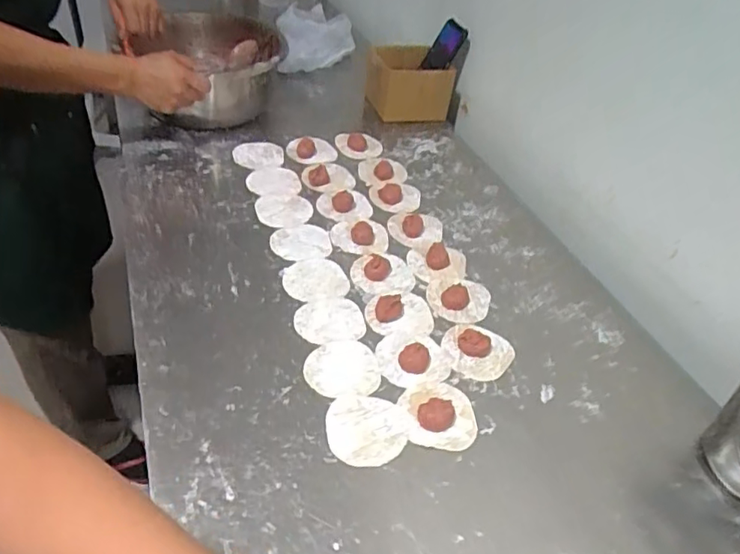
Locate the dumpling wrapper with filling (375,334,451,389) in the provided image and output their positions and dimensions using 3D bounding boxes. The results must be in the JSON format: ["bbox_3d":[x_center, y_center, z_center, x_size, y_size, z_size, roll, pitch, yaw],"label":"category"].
[{"bbox_3d":[0.051,0.088,0.650,0.080,0.019,0.071,-6,44,-13],"label":"dumpling wrapper with filling"}]

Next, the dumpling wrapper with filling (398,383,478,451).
[{"bbox_3d":[0.073,0.140,0.598,0.077,0.018,0.081,1,43,-6],"label":"dumpling wrapper with filling"}]

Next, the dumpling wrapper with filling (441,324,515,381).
[{"bbox_3d":[0.127,0.083,0.670,0.082,0.020,0.077,4,43,-3],"label":"dumpling wrapper with filling"}]

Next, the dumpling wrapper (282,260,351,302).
[{"bbox_3d":[-0.070,0.005,0.745,0.081,0.004,0.080,3,41,-2],"label":"dumpling wrapper"}]

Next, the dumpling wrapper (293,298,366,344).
[{"bbox_3d":[-0.048,0.053,0.690,0.083,0.004,0.069,-9,45,-16],"label":"dumpling wrapper"}]

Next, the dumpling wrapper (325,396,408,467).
[{"bbox_3d":[-0.003,0.155,0.580,0.078,0.004,0.076,-2,46,-11],"label":"dumpling wrapper"}]

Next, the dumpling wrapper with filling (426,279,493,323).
[{"bbox_3d":[0.115,0.025,0.742,0.080,0.012,0.079,14,43,7],"label":"dumpling wrapper with filling"}]

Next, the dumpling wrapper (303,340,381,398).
[{"bbox_3d":[-0.029,0.102,0.634,0.082,0.005,0.076,4,43,-3],"label":"dumpling wrapper"}]

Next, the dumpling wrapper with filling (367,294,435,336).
[{"bbox_3d":[0.038,0.038,0.708,0.081,0.018,0.078,4,43,-3],"label":"dumpling wrapper with filling"}]

